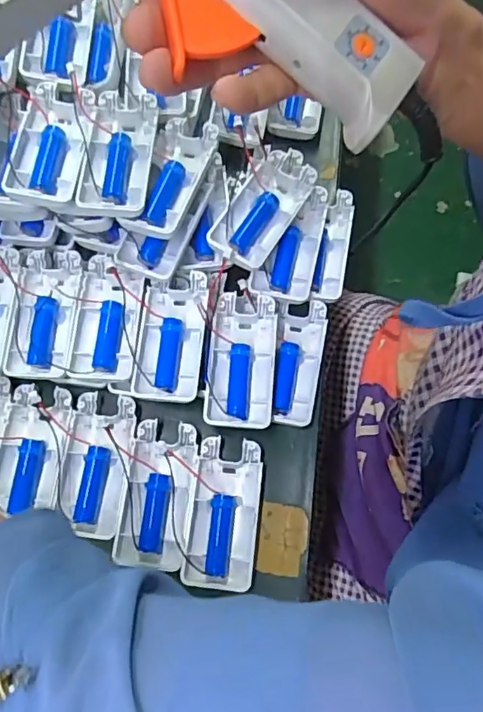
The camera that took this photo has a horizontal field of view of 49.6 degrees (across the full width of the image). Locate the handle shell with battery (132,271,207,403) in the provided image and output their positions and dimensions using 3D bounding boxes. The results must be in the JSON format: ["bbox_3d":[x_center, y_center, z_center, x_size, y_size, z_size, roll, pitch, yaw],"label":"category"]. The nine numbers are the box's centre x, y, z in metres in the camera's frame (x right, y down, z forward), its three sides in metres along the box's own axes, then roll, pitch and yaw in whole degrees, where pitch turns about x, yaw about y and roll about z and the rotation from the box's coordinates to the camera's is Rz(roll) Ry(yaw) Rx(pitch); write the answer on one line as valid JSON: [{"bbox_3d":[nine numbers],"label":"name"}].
[{"bbox_3d":[-0.050,-0.013,0.370,0.043,0.017,0.092,4,72,2],"label":"handle shell with battery"}]

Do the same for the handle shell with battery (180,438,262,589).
[{"bbox_3d":[-0.011,0.103,0.352,0.045,0.020,0.091,6,72,3],"label":"handle shell with battery"}]

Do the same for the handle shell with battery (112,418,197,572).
[{"bbox_3d":[-0.056,0.093,0.355,0.045,0.021,0.093,6,72,3],"label":"handle shell with battery"}]

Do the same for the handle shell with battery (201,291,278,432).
[{"bbox_3d":[-0.001,0.003,0.366,0.047,0.018,0.092,4,72,2],"label":"handle shell with battery"}]

